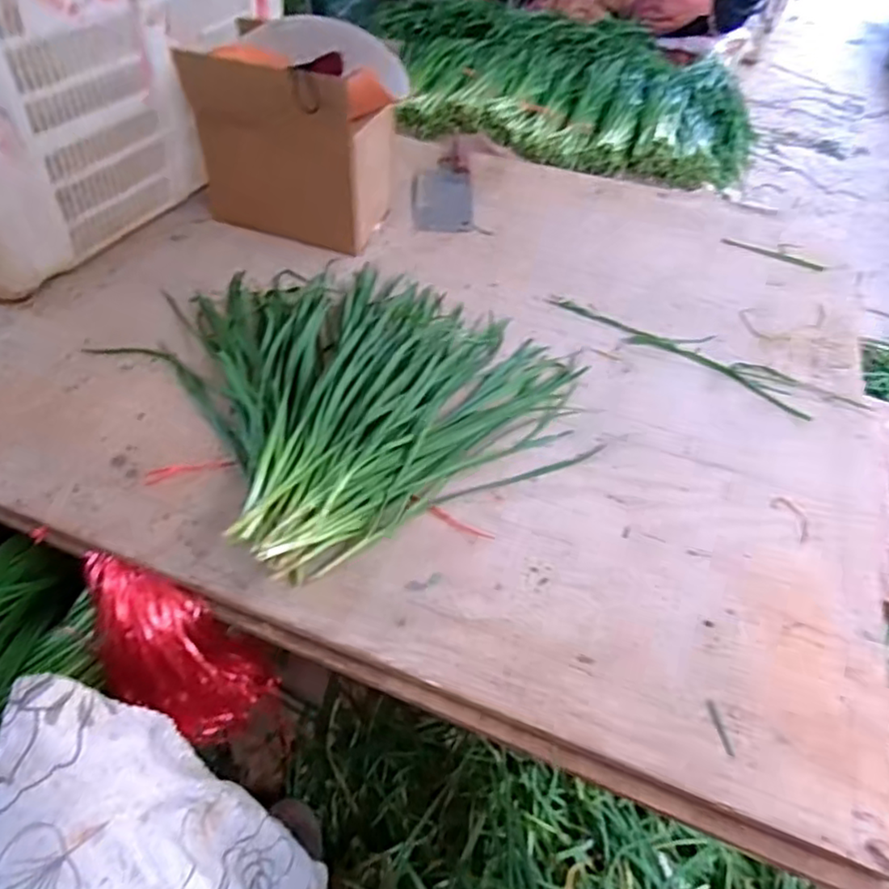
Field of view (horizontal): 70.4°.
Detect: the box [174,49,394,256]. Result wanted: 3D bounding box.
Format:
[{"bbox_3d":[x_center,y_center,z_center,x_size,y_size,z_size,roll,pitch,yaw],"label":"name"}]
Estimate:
[{"bbox_3d":[-0.199,-0.390,0.822,0.228,0.207,0.125,17,50,10],"label":"box"}]

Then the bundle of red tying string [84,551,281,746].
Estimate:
[{"bbox_3d":[-0.228,0.178,0.547,0.086,0.204,0.084,-11,32,46],"label":"bundle of red tying string"}]

